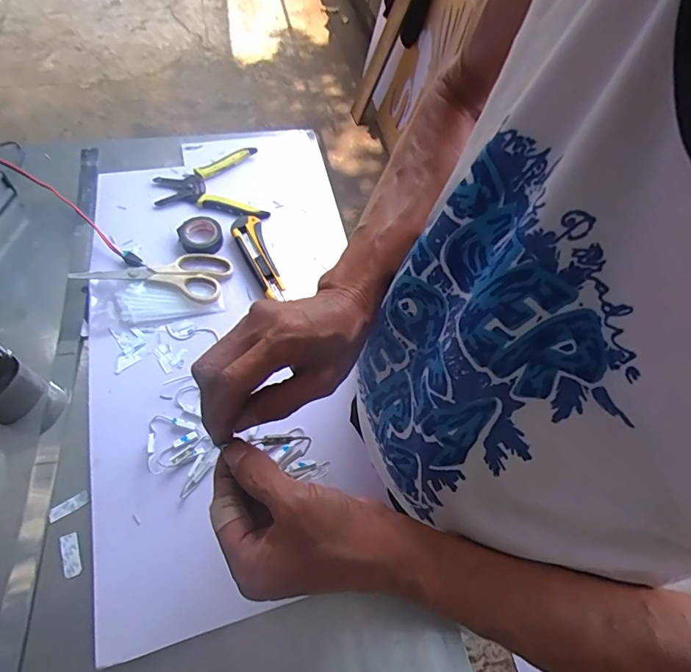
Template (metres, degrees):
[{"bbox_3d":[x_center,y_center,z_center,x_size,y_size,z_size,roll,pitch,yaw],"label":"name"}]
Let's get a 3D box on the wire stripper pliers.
[{"bbox_3d":[-0.200,-0.219,0.665,0.151,0.012,0.141,-9,60,-10],"label":"wire stripper pliers"}]

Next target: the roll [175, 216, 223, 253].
[{"bbox_3d":[-0.199,-0.140,0.616,0.053,0.020,0.059,-25,64,-18],"label":"roll"}]

